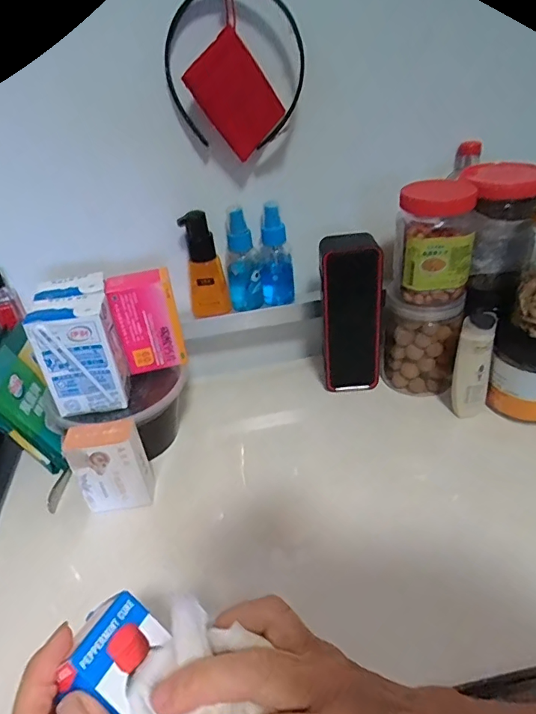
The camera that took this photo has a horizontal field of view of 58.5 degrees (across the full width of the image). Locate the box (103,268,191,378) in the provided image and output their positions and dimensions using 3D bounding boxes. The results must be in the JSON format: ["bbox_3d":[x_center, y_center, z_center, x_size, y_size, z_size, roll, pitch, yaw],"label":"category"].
[{"bbox_3d":[-0.120,-0.035,0.484,0.059,0.098,0.024,-11,34,-8],"label":"box"}]

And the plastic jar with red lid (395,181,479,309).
[{"bbox_3d":[0.167,-0.115,0.484,0.077,0.111,0.068,6,36,17],"label":"plastic jar with red lid"}]

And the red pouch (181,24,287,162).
[{"bbox_3d":[-0.029,-0.247,0.455,0.064,0.091,0.016,-43,37,5],"label":"red pouch"}]

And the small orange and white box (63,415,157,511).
[{"bbox_3d":[-0.144,0.099,0.440,0.062,0.089,0.028,-9,34,-5],"label":"small orange and white box"}]

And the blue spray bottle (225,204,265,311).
[{"bbox_3d":[-0.025,-0.111,0.547,0.037,0.117,0.030,14,39,26],"label":"blue spray bottle"}]

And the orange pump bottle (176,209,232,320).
[{"bbox_3d":[-0.070,-0.102,0.538,0.043,0.116,0.028,-8,34,-4],"label":"orange pump bottle"}]

